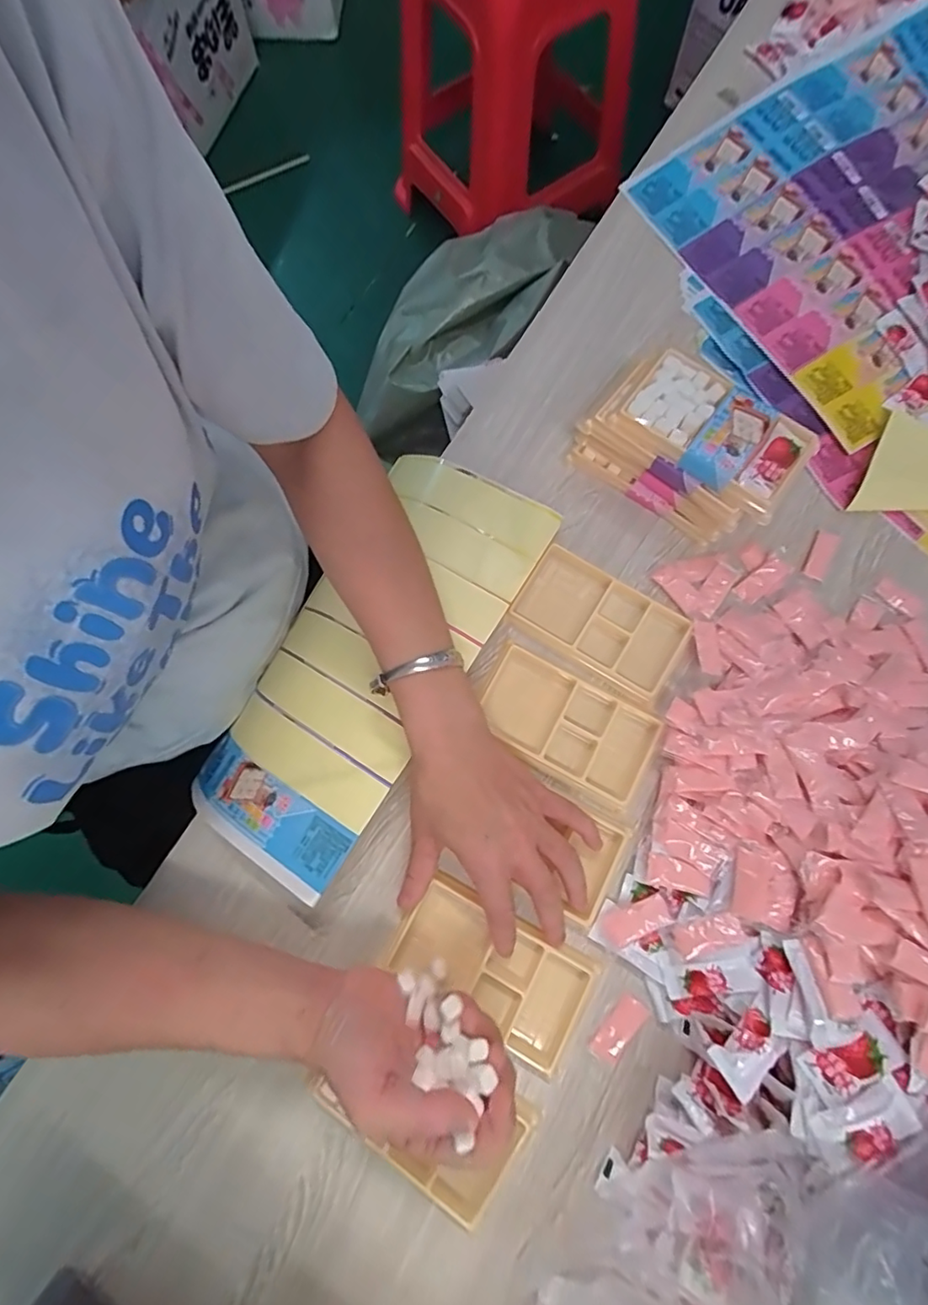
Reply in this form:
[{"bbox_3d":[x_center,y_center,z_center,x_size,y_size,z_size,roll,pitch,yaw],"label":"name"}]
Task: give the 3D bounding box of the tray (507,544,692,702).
[{"bbox_3d":[0.104,-0.025,0.427,0.124,0.010,0.069,31,79,8],"label":"tray"}]

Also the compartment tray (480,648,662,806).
[{"bbox_3d":[0.076,0.053,0.409,0.125,0.008,0.069,28,78,7],"label":"compartment tray"}]

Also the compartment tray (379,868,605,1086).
[{"bbox_3d":[0.019,0.215,0.382,0.130,0.015,0.074,31,79,8],"label":"compartment tray"}]

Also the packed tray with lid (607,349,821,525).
[{"bbox_3d":[0.182,-0.160,0.400,0.129,0.015,0.077,35,79,9],"label":"packed tray with lid"}]

